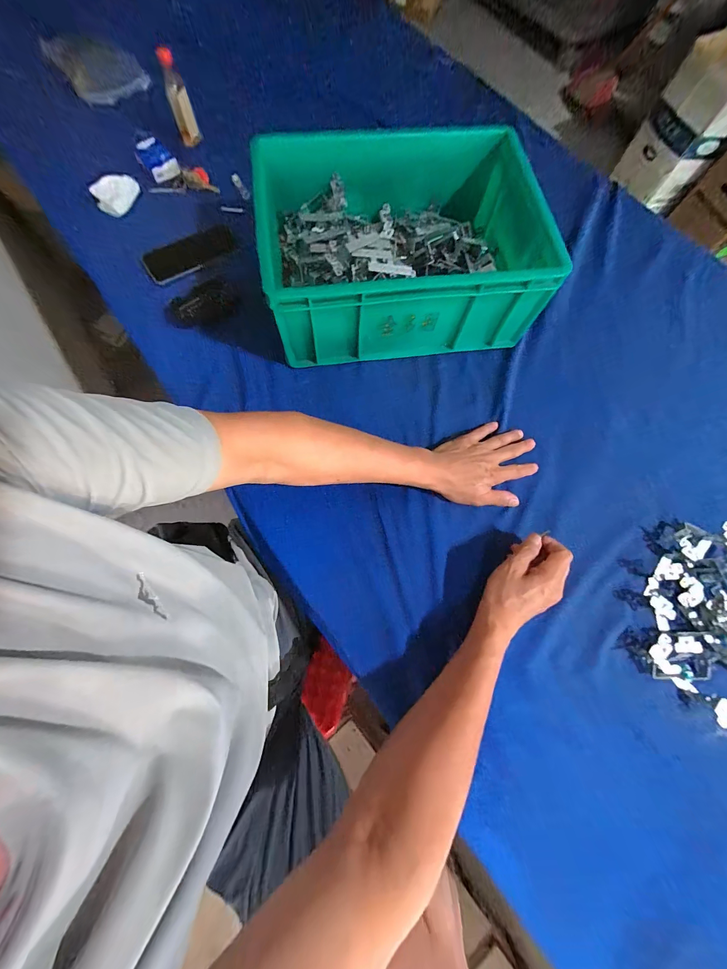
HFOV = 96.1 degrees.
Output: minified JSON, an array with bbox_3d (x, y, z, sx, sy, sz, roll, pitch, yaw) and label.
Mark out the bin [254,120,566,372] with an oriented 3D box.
[{"bbox_3d":[0.064,-0.373,0.527,0.404,0.164,0.307,-7,74,-4],"label":"bin"}]

